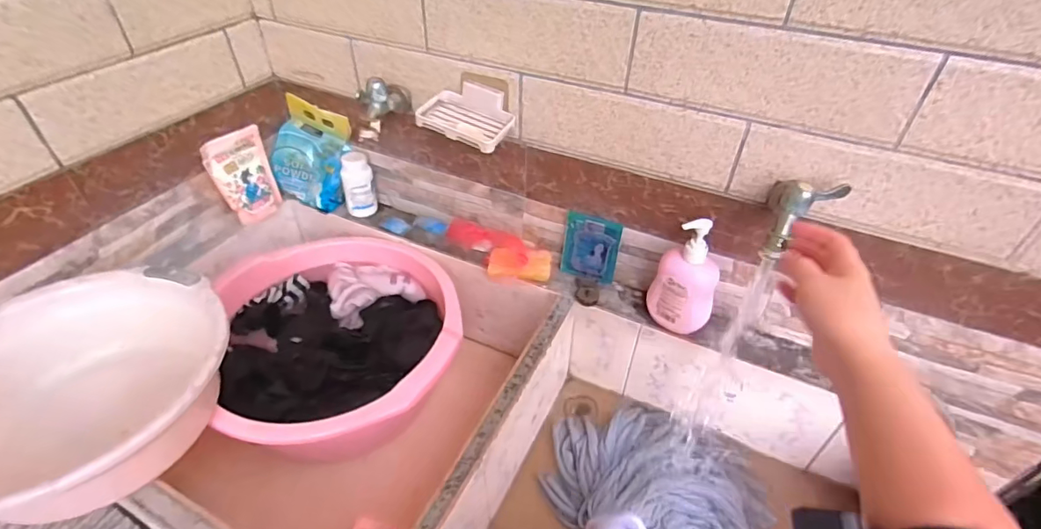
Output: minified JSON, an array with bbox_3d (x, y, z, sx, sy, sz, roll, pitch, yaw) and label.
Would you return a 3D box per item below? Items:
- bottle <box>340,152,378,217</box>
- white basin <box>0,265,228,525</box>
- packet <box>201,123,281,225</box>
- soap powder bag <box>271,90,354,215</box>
[{"bbox_3d":[-0.304,-0.149,0.942,0.055,0.118,0.053,-14,44,-16],"label":"bottle"},{"bbox_3d":[-0.530,0.145,0.599,0.333,0.117,0.346,1,42,-1],"label":"white basin"},{"bbox_3d":[-0.509,-0.159,0.922,0.016,0.163,0.106,12,37,28],"label":"packet"},{"bbox_3d":[-0.400,-0.207,0.960,0.151,0.174,0.088,18,45,17],"label":"soap powder bag"}]

